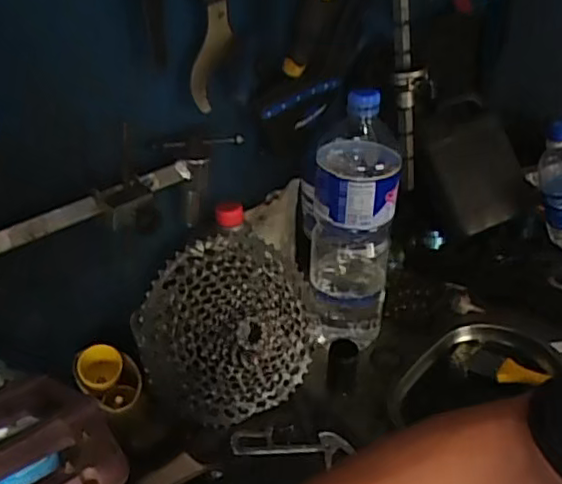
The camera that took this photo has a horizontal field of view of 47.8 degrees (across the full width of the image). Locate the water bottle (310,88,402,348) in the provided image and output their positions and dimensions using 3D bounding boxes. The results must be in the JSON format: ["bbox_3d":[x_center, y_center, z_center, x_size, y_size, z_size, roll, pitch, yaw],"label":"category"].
[{"bbox_3d":[0.082,-0.026,0.721,0.090,0.300,0.111,5,34,8],"label":"water bottle"}]

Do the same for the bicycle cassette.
[{"bbox_3d":[-0.046,0.089,0.656,0.191,0.192,0.057,-18,5,-27],"label":"bicycle cassette"}]

